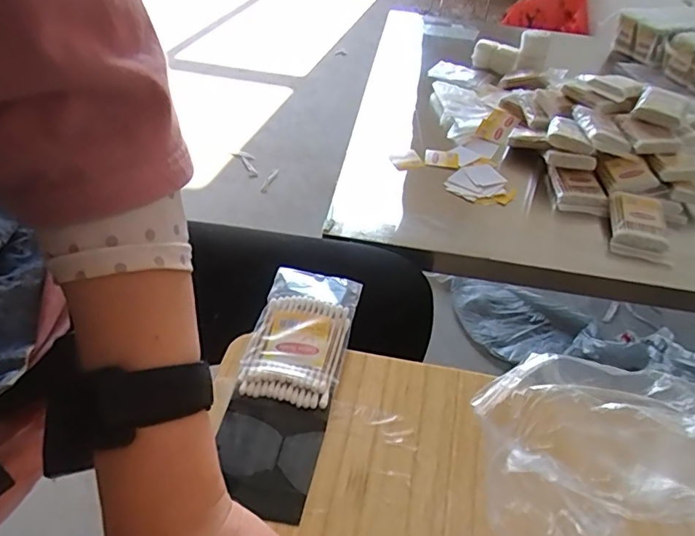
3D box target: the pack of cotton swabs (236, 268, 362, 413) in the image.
[{"bbox_3d":[-0.031,0.044,0.356,0.063,0.011,0.112,10,43,6],"label":"pack of cotton swabs"}]

